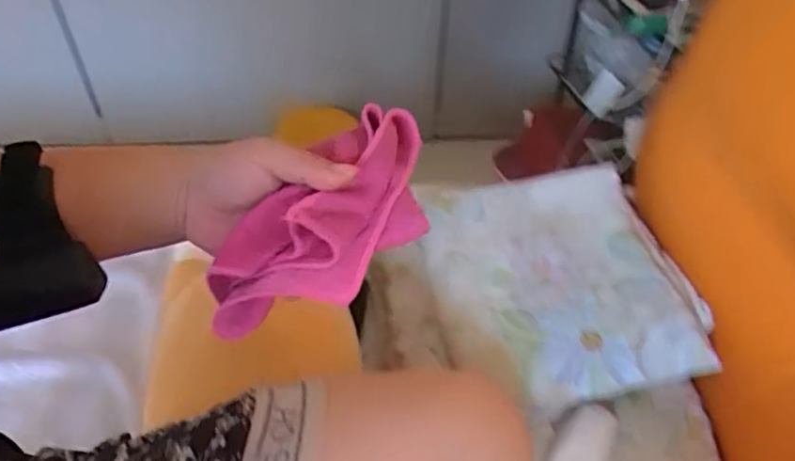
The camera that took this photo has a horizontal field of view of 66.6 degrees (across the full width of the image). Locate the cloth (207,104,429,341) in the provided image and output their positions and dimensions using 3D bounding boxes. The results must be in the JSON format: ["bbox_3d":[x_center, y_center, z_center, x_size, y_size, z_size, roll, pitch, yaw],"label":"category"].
[{"bbox_3d":[-0.035,0.000,0.375,0.085,0.076,0.157,31,54,25],"label":"cloth"}]

